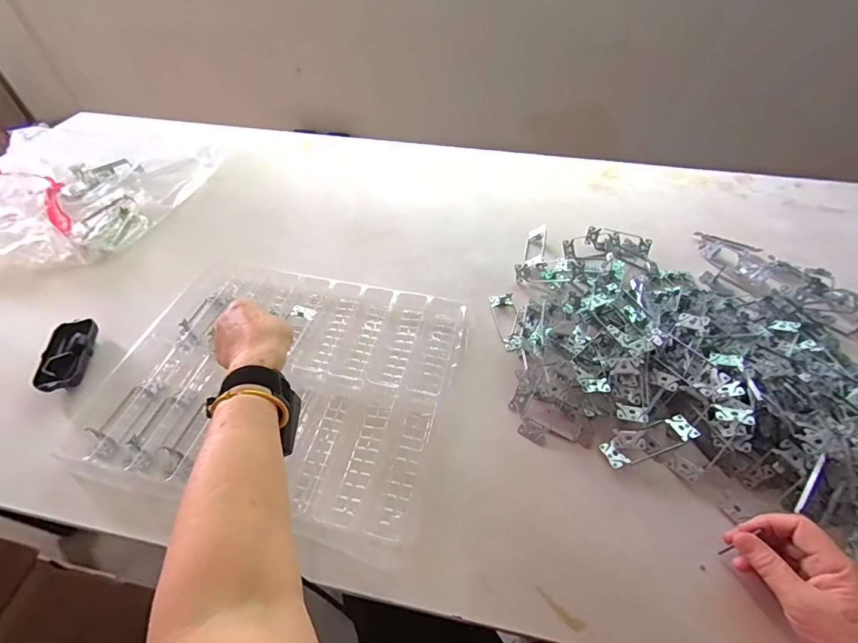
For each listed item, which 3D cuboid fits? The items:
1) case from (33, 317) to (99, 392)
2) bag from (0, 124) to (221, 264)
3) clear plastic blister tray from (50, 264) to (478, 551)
[{"bbox_3d":[-0.503,0.050,0.562,0.050,0.033,0.116,-11,52,-9],"label":"case"},{"bbox_3d":[-0.716,-0.244,0.764,0.570,0.089,0.410,-16,52,-13],"label":"bag"},{"bbox_3d":[-0.191,0.069,0.534,0.433,0.034,0.341,10,52,7],"label":"clear plastic blister tray"}]

